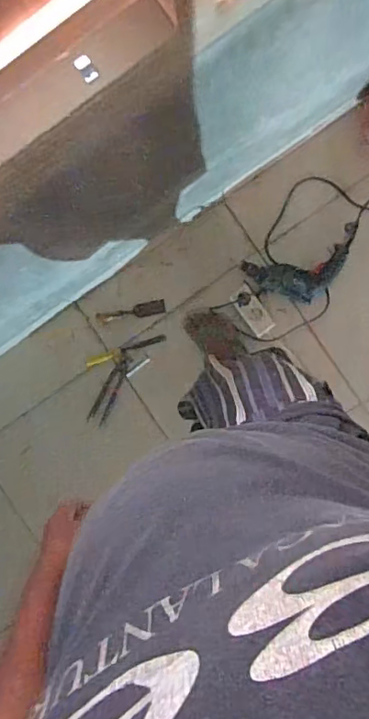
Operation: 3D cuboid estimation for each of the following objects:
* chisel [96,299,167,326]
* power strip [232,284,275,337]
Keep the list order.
[{"bbox_3d":[-0.150,-0.132,1.450,0.197,0.033,0.038,-10,95,7],"label":"chisel"},{"bbox_3d":[0.187,-0.130,1.416,0.061,0.027,0.133,-34,91,9],"label":"power strip"}]

